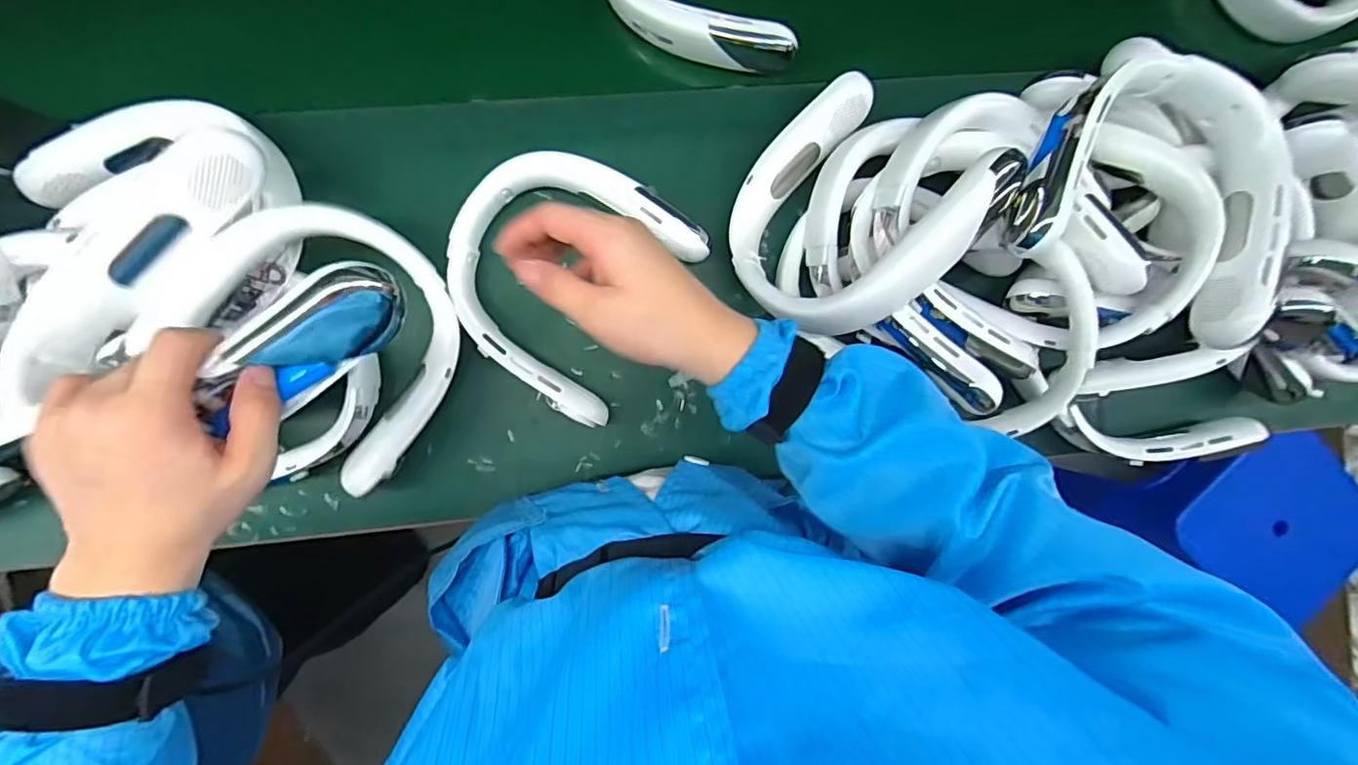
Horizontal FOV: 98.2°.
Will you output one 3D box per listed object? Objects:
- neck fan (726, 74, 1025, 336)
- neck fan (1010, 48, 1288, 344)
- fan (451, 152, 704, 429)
[{"bbox_3d":[0.139,-0.141,0.491,0.200,0.062,0.195,-48,54,14],"label":"neck fan"},{"bbox_3d":[0.370,-0.148,0.447,0.208,0.065,0.194,22,91,-5],"label":"neck fan"},{"bbox_3d":[-0.105,-0.094,0.531,0.194,0.050,0.203,32,90,-5],"label":"fan"}]

